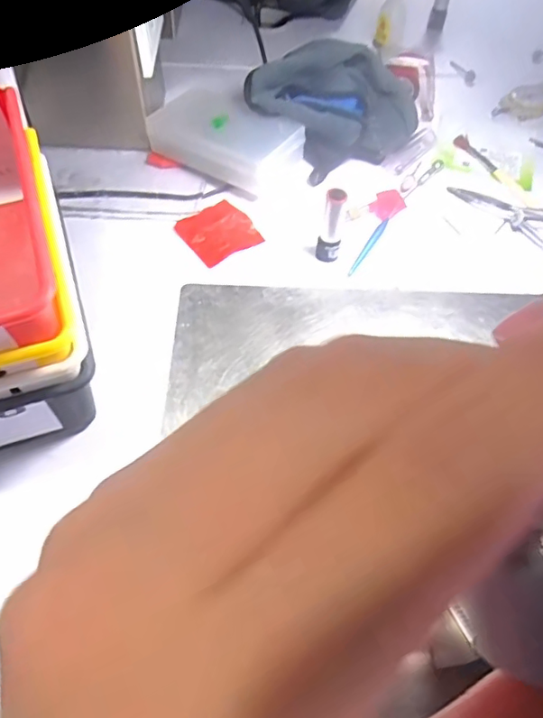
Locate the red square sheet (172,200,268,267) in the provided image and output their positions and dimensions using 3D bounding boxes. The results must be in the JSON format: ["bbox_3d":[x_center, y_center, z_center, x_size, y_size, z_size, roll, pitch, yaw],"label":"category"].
[{"bbox_3d":[-0.042,-0.102,0.437,0.054,0.007,0.054,-30,63,-21],"label":"red square sheet"}]

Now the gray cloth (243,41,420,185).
[{"bbox_3d":[0.058,-0.219,0.468,0.115,0.035,0.121,-42,99,-7],"label":"gray cloth"}]

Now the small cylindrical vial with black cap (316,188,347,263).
[{"bbox_3d":[0.044,-0.097,0.405,0.016,0.061,0.014,8,57,2],"label":"small cylindrical vial with black cap"}]

